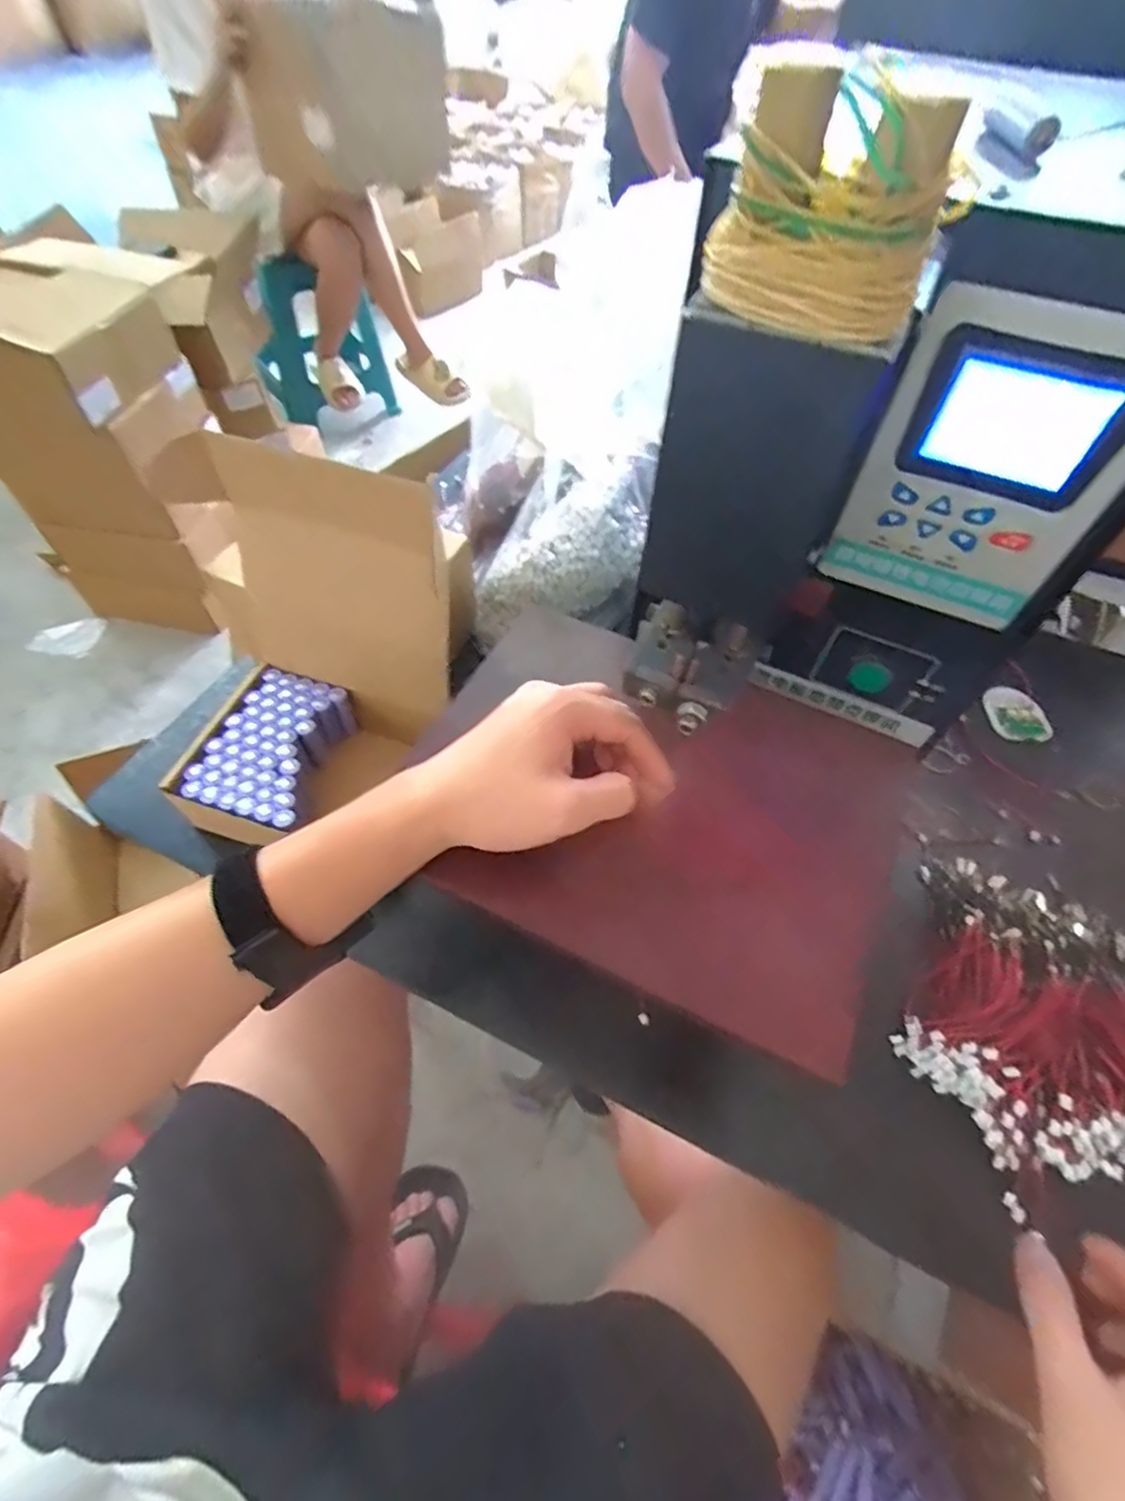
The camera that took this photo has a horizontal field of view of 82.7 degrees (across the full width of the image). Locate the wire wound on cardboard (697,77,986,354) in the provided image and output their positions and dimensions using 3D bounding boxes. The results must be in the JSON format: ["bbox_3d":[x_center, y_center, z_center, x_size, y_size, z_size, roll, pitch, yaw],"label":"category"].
[{"bbox_3d":[0.076,-0.152,0.183,0.061,0.052,0.018,25,59,13],"label":"wire wound on cardboard"}]

